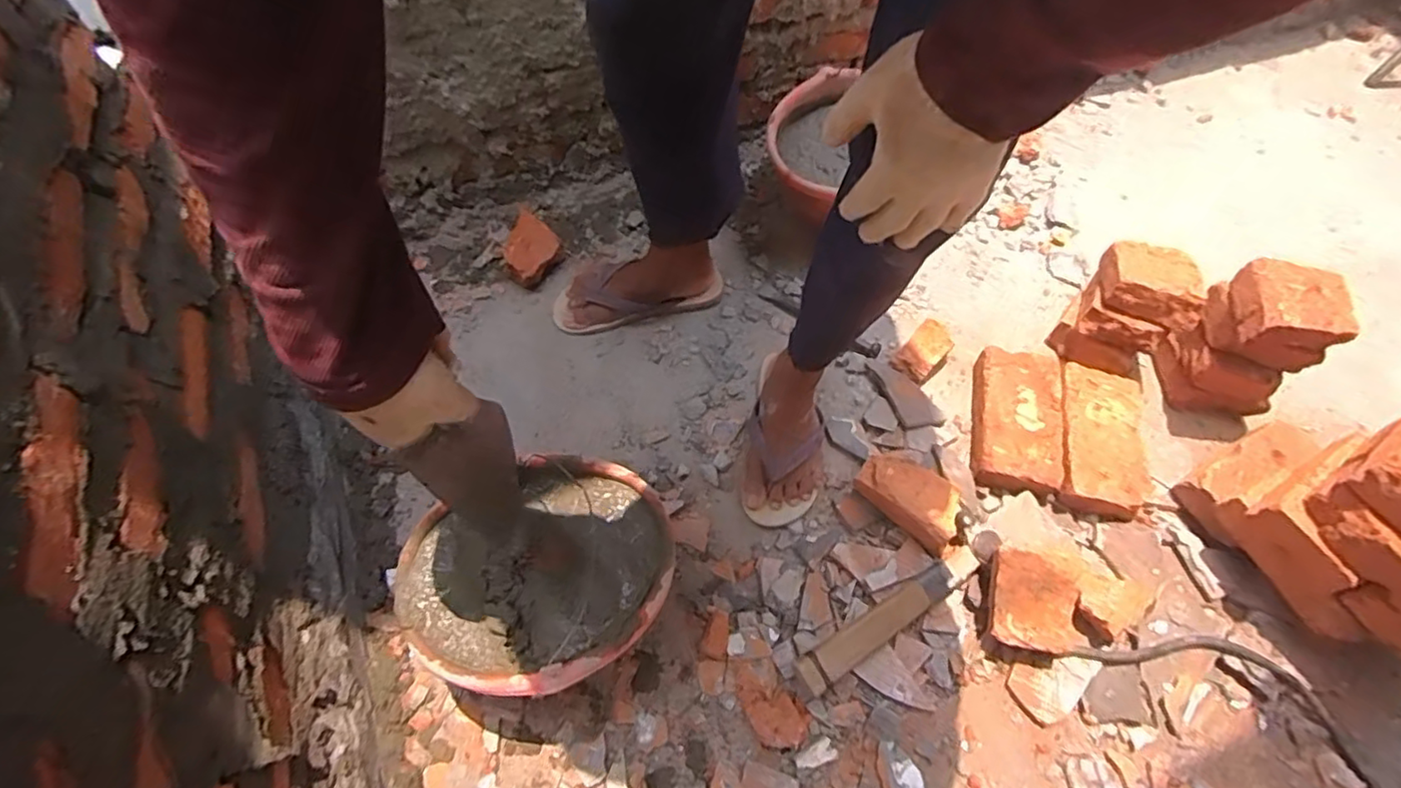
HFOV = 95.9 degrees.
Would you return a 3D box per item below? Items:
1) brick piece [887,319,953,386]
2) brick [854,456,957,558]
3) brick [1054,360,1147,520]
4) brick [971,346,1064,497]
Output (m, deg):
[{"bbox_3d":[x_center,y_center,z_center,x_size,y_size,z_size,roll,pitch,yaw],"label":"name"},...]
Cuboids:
[{"bbox_3d":[0.324,-0.059,0.917,0.059,0.030,0.106,37,65,16],"label":"brick piece"},{"bbox_3d":[0.264,0.127,0.786,0.074,0.060,0.134,-38,69,-21],"label":"brick"},{"bbox_3d":[0.529,0.060,0.843,0.106,0.043,0.196,14,61,4],"label":"brick"},{"bbox_3d":[0.430,0.034,0.863,0.106,0.044,0.201,14,61,4],"label":"brick"}]

